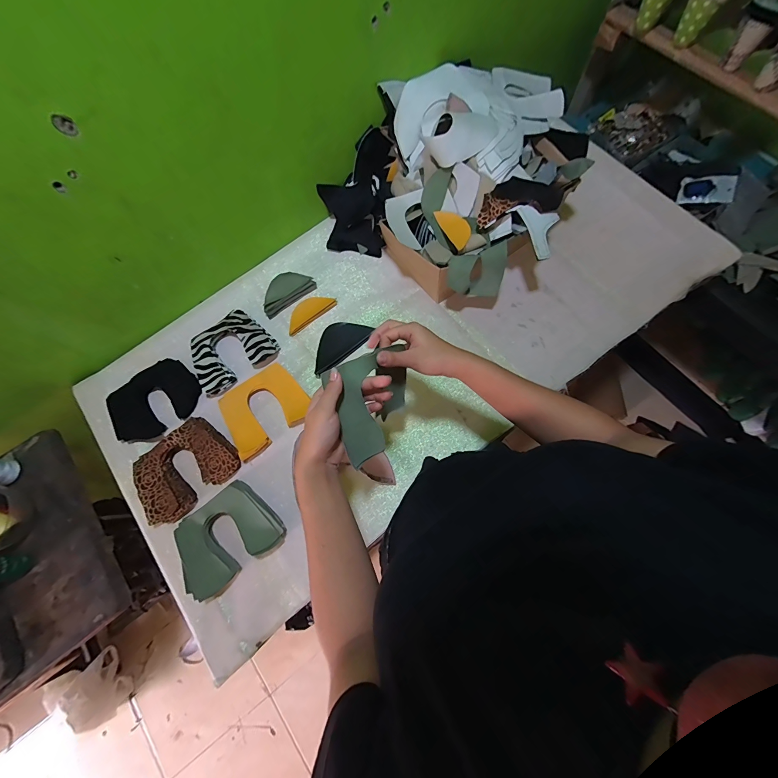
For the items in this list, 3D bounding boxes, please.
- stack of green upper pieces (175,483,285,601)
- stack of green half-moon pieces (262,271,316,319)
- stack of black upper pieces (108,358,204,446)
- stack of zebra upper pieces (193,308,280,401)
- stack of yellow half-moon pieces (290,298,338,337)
[{"bbox_3d":[-0.268,0.240,0.545,0.159,0.035,0.130,-40,75,-8],"label":"stack of green upper pieces"},{"bbox_3d":[-0.213,-0.203,0.681,0.116,0.021,0.056,-36,74,-7],"label":"stack of green half-moon pieces"},{"bbox_3d":[-0.442,0.021,0.631,0.159,0.023,0.122,-38,75,-7],"label":"stack of black upper pieces"},{"bbox_3d":[-0.309,-0.075,0.647,0.156,0.022,0.126,-37,80,-6],"label":"stack of zebra upper pieces"},{"bbox_3d":[-0.163,-0.158,0.670,0.111,0.005,0.048,-38,75,-7],"label":"stack of yellow half-moon pieces"}]

